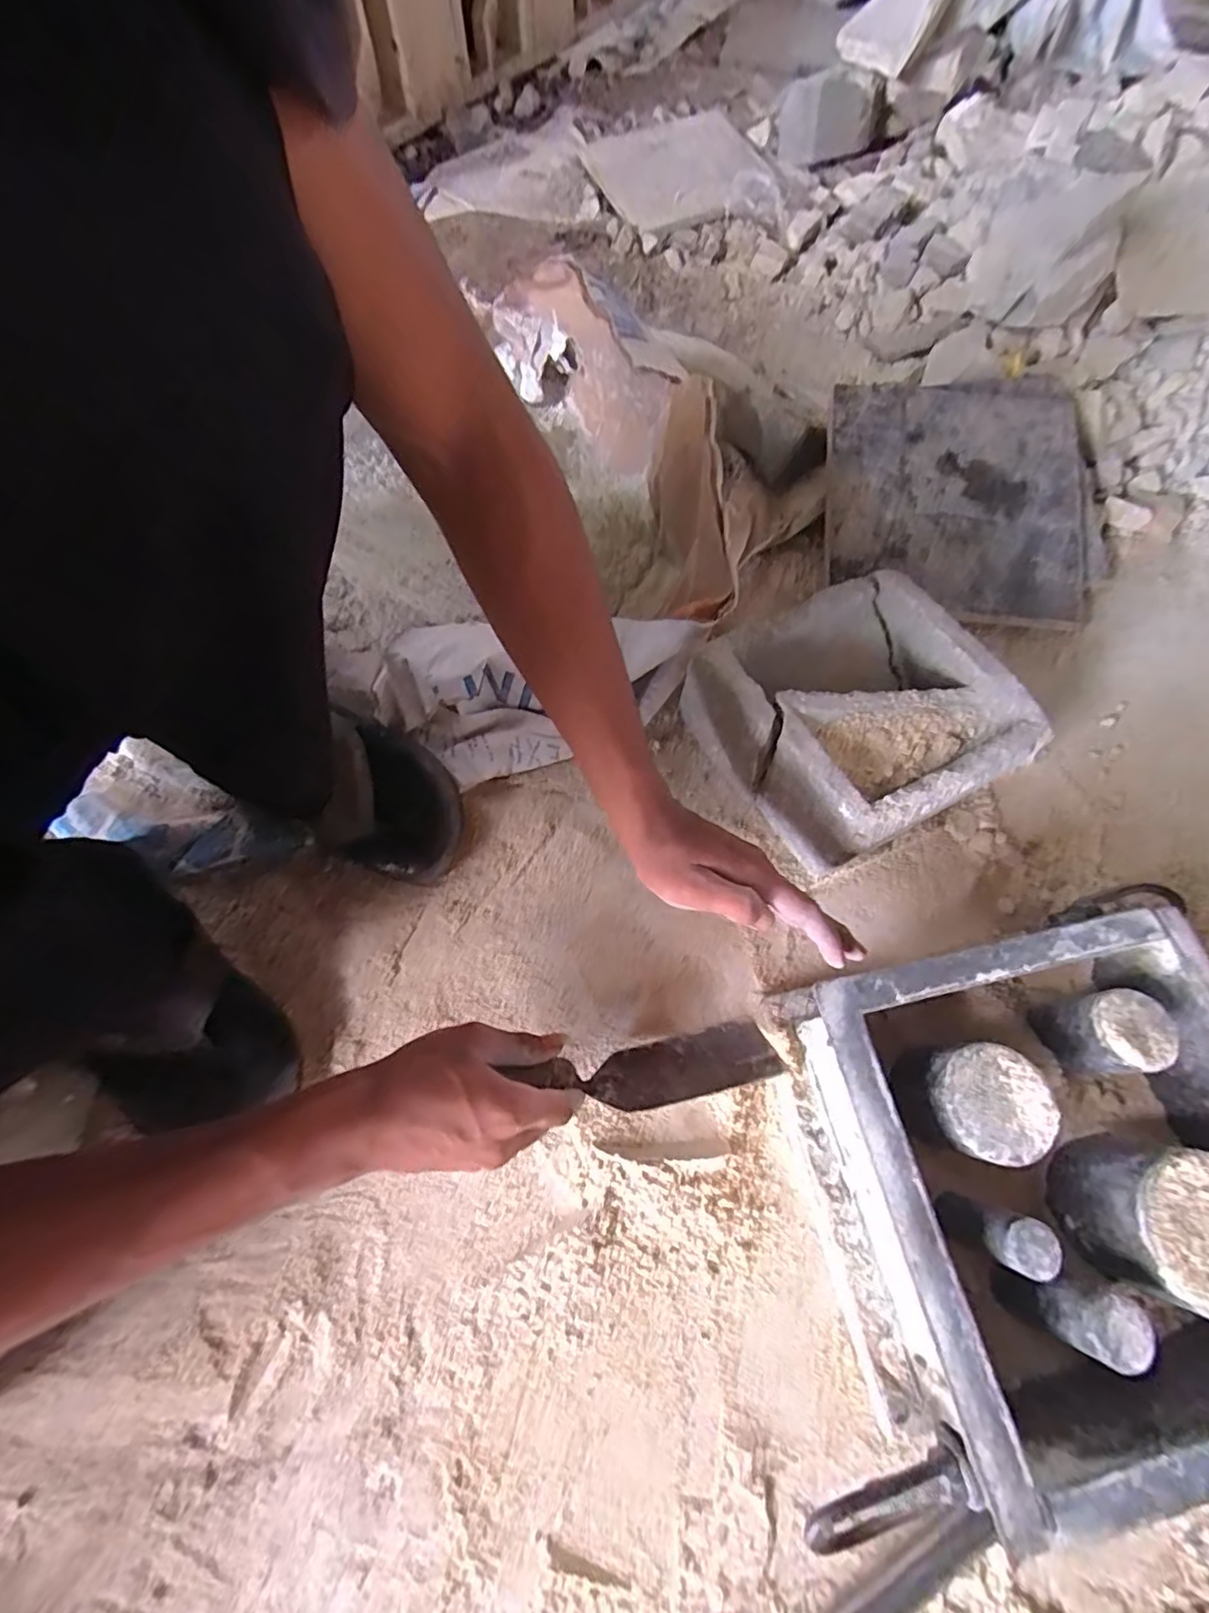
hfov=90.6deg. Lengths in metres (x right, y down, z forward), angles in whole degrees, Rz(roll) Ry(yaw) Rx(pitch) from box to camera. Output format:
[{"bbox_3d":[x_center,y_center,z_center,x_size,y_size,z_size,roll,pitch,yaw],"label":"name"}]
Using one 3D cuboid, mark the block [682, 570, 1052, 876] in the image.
[{"bbox_3d":[0.207,-0.071,0.507,0.200,0.103,0.201,-25,68,-11],"label":"block"}]

